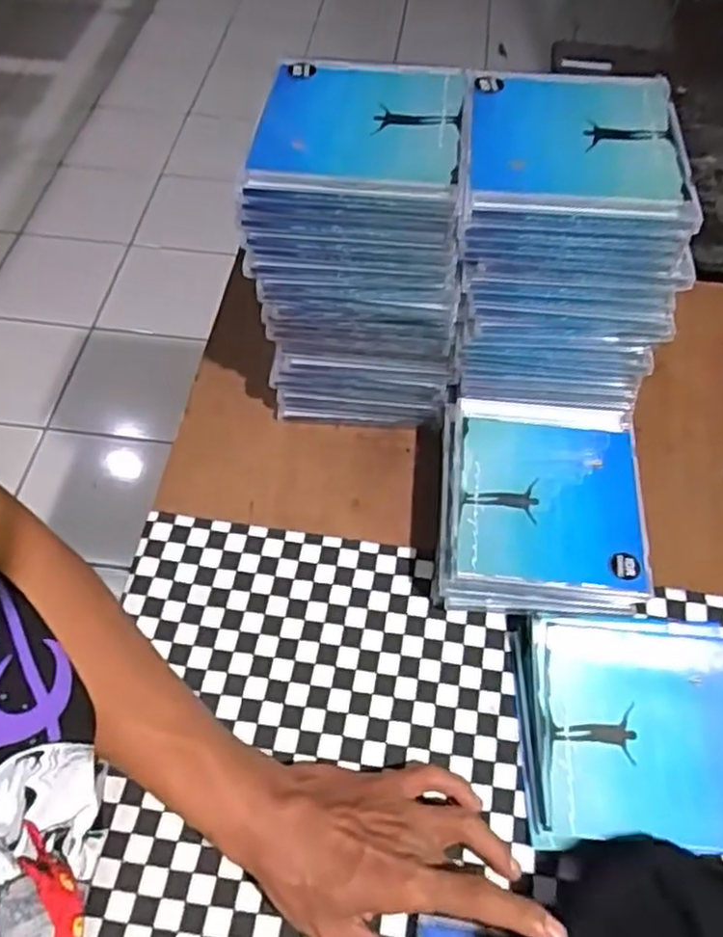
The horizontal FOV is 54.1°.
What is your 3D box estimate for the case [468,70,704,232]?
[{"bbox_3d":[0.124,-0.194,0.418,0.123,0.010,0.135,5,58,2],"label":"case"}]

